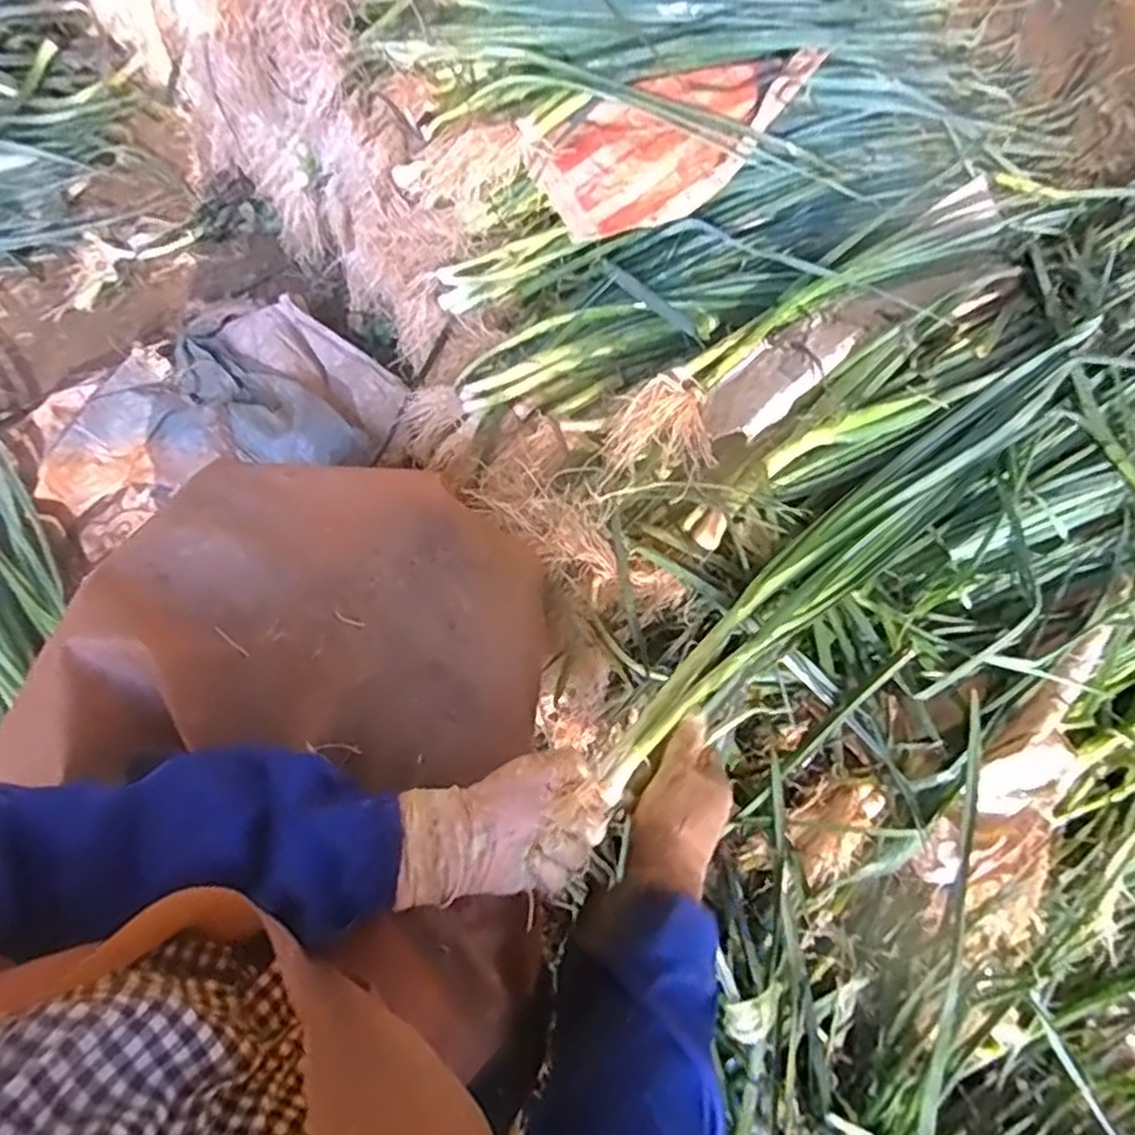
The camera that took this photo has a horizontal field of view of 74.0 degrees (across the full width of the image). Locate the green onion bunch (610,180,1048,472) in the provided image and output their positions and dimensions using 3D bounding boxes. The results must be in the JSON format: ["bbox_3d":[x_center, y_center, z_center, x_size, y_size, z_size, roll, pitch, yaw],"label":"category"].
[{"bbox_3d":[0.296,-0.272,0.782,0.651,0.061,0.090,-35,73,-22],"label":"green onion bunch"}]

